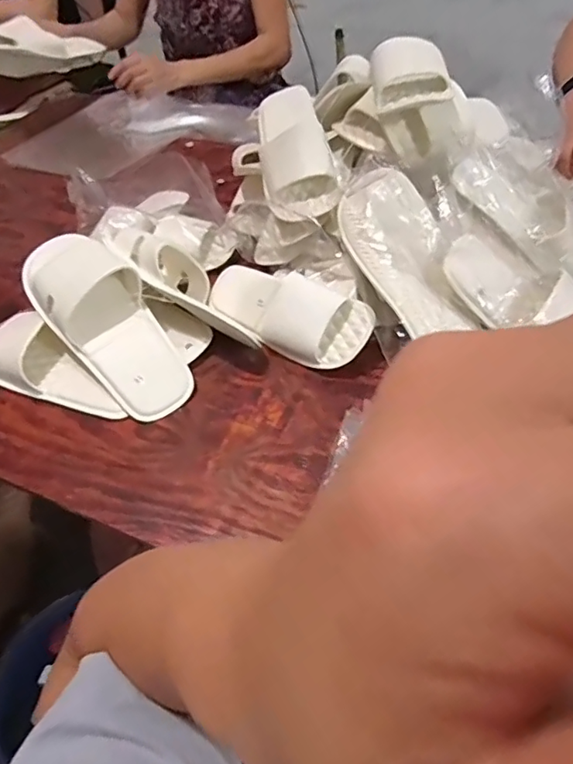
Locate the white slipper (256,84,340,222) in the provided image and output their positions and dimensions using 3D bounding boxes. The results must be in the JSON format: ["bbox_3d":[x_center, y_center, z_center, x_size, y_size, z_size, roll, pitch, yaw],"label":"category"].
[{"bbox_3d":[0.008,-0.311,0.711,0.091,0.066,0.241,-12,68,-4],"label":"white slipper"}]

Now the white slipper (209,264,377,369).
[{"bbox_3d":[-0.007,-0.089,0.672,0.232,0.058,0.093,23,82,26],"label":"white slipper"}]

